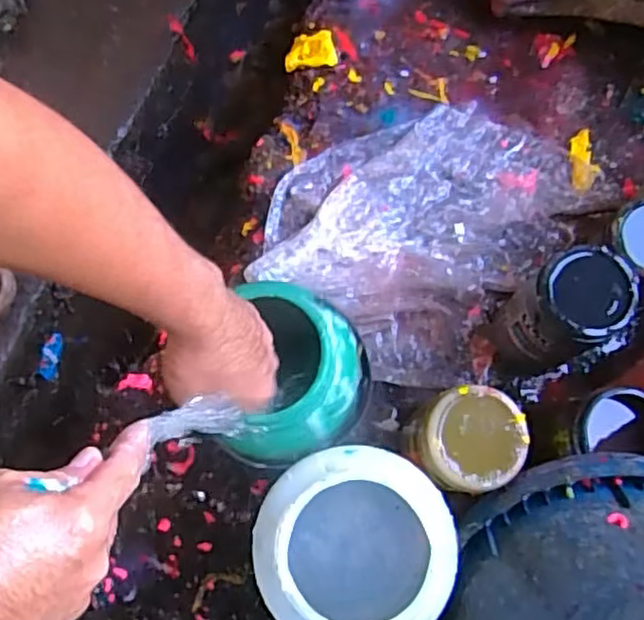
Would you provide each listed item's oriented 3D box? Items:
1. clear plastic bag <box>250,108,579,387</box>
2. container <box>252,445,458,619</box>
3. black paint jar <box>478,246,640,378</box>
[{"bbox_3d":[0.116,-0.111,0.801,0.296,0.033,0.345,37,79,8],"label":"clear plastic bag"},{"bbox_3d":[0.026,0.207,0.610,0.152,0.240,0.150,0,77,0],"label":"container"},{"bbox_3d":[0.240,0.008,0.694,0.105,0.163,0.094,-16,77,-4],"label":"black paint jar"}]

